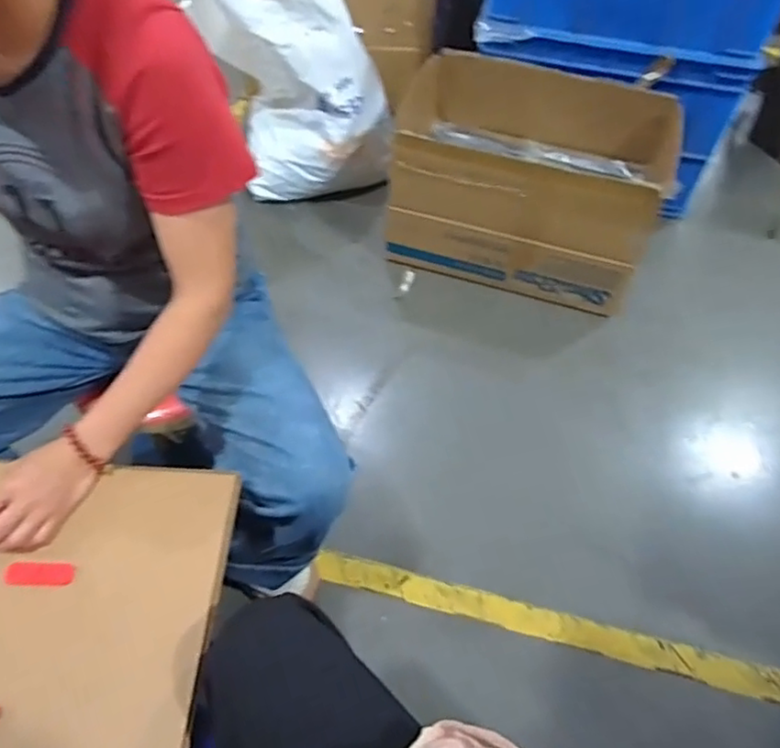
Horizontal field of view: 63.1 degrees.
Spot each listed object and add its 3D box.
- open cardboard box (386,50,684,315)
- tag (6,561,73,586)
[{"bbox_3d":[0.311,-0.447,1.408,0.590,0.309,0.452,13,54,8],"label":"open cardboard box"},{"bbox_3d":[-0.331,0.188,0.601,0.061,0.005,0.022,3,63,-8],"label":"tag"}]

